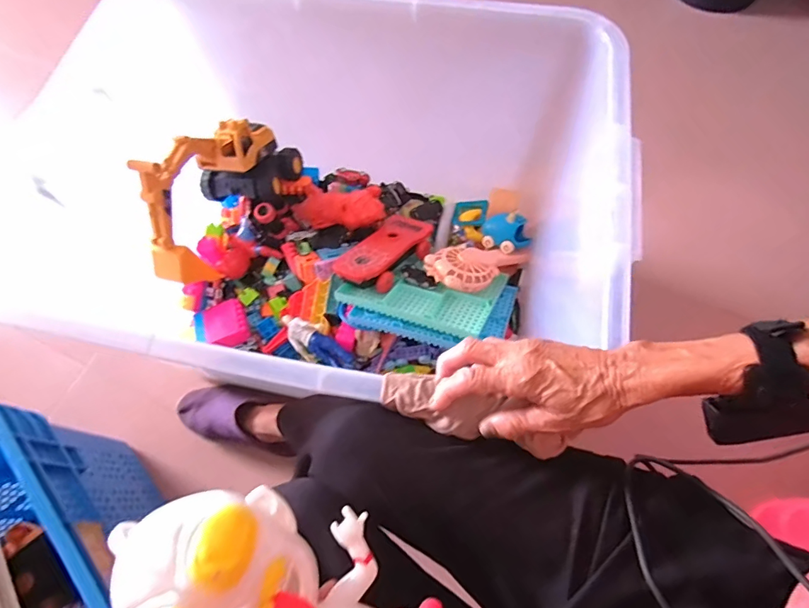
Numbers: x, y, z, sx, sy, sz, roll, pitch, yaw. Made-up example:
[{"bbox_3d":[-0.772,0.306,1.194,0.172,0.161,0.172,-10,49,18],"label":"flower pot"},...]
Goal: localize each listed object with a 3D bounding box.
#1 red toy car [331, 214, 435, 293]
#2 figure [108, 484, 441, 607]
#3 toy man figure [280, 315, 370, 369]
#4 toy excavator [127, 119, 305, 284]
[{"bbox_3d":[-0.031,-0.090,0.789,0.099,0.035,0.196,33,49,15],"label":"red toy car"},{"bbox_3d":[-0.081,0.185,0.277,0.189,0.080,0.128,46,47,0],"label":"figure"},{"bbox_3d":[-0.138,0.069,0.747,0.168,0.039,0.049,32,72,15],"label":"toy man figure"},{"bbox_3d":[-0.310,-0.194,0.744,0.110,0.171,0.307,30,72,14],"label":"toy excavator"}]

